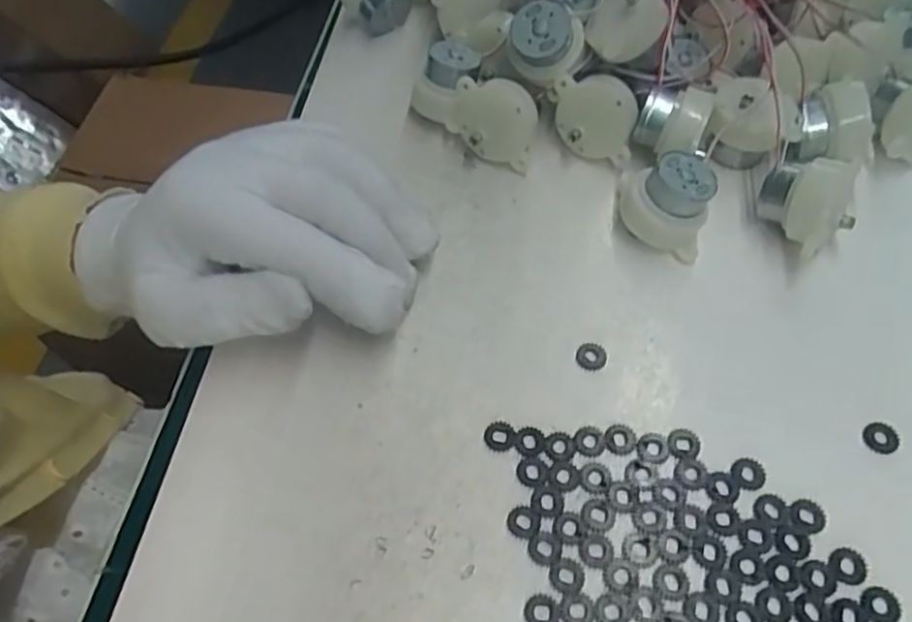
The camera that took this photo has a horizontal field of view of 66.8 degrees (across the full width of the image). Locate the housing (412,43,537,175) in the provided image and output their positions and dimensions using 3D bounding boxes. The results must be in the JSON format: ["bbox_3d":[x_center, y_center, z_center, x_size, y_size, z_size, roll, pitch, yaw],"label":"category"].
[{"bbox_3d":[0.010,-0.087,0.299,0.026,0.036,0.058,-41,64,-20],"label":"housing"}]

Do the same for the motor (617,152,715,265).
[{"bbox_3d":[0.080,-0.043,0.267,0.038,0.031,0.029,18,61,14],"label":"motor"}]

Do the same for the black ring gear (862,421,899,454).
[{"bbox_3d":[0.140,0.042,0.228,0.010,0.004,0.011,-2,58,3],"label":"black ring gear"}]

